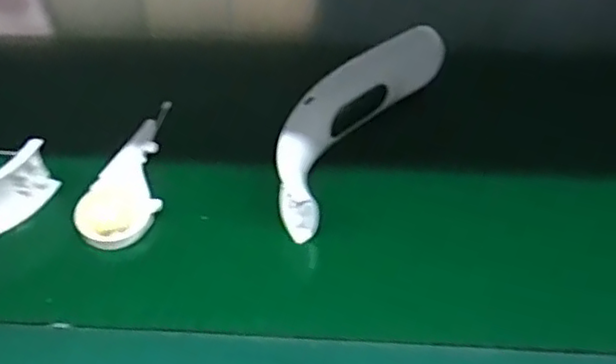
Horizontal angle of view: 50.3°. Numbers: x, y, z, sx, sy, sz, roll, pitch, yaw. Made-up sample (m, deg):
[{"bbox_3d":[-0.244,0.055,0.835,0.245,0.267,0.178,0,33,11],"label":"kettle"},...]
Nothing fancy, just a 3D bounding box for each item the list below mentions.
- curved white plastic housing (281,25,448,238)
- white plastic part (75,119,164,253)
[{"bbox_3d":[0.031,-0.050,0.456,0.045,0.058,0.192,25,51,22],"label":"curved white plastic housing"},{"bbox_3d":[-0.118,0.000,0.434,0.047,0.014,0.095,5,60,11],"label":"white plastic part"}]

